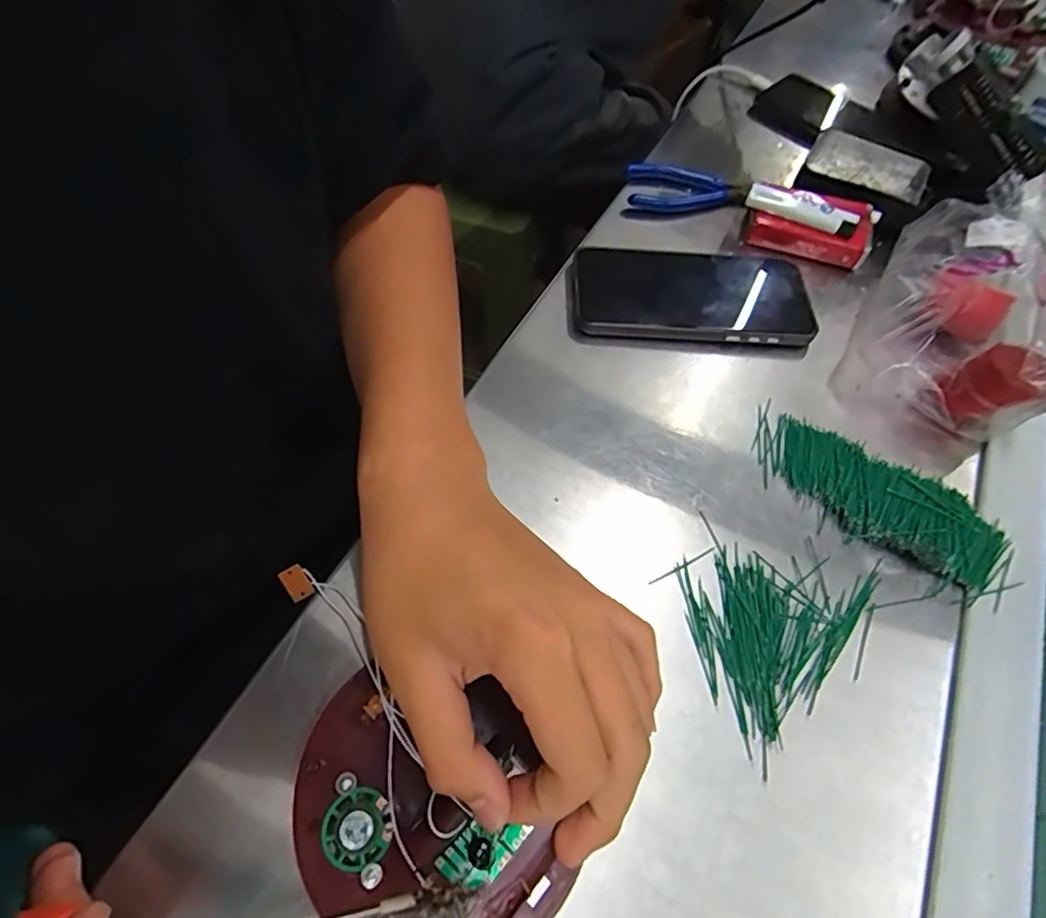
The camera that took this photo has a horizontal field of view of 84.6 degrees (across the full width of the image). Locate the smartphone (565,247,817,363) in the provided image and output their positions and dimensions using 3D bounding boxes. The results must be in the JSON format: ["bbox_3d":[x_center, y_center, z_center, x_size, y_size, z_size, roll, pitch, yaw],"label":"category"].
[{"bbox_3d":[0.116,-0.115,0.406,0.165,0.018,0.087,5,59,-1],"label":"smartphone"}]

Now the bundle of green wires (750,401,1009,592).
[{"bbox_3d":[0.201,0.019,0.332,0.145,0.016,0.054,33,63,15],"label":"bundle of green wires"}]

